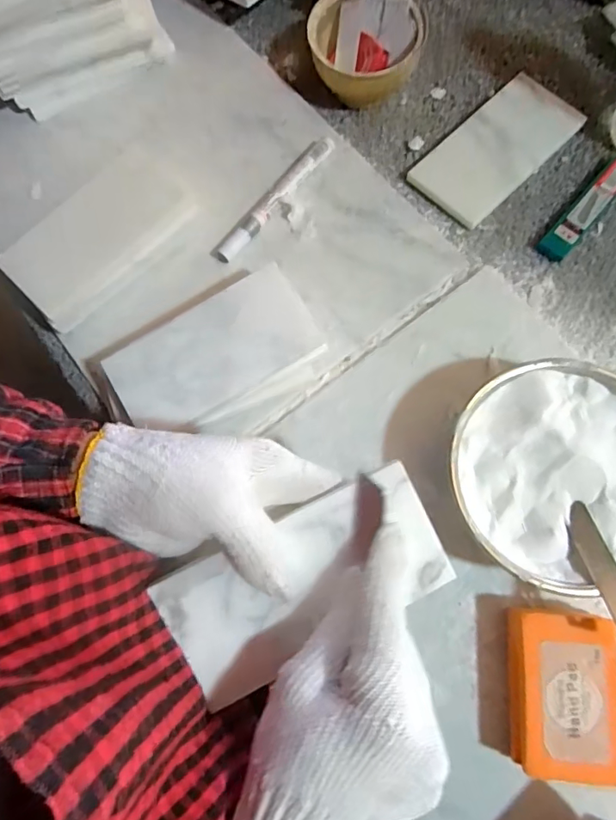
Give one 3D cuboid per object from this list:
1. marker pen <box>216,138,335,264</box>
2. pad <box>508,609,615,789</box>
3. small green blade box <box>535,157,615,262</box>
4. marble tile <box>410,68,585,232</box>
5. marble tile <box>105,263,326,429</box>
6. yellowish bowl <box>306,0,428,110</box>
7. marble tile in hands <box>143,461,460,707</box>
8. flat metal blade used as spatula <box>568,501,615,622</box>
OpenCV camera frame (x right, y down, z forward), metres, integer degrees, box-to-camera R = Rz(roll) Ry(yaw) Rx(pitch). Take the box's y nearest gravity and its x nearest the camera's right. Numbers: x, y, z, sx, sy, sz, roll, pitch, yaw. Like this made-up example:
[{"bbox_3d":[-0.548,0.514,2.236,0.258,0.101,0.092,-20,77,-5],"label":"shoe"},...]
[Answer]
[{"bbox_3d":[-0.027,-0.181,0.444,0.015,0.016,0.139,38,79,10],"label":"marker pen"},{"bbox_3d":[0.162,0.179,0.331,0.066,0.032,0.094,6,75,3],"label":"pad"},{"bbox_3d":[0.239,-0.174,0.442,0.023,0.015,0.115,40,79,11],"label":"small green blade box"},{"bbox_3d":[0.167,-0.233,0.456,0.153,0.011,0.074,-43,78,-10],"label":"marble tile"},{"bbox_3d":[-0.069,-0.040,0.380,0.145,0.012,0.082,-29,77,-4],"label":"marble tile"},{"bbox_3d":[0.050,-0.320,0.465,0.096,0.053,0.090,0,75,1],"label":"yellowish bowl"},{"bbox_3d":[0.000,0.092,0.273,0.146,0.011,0.073,-27,92,-6],"label":"marble tile in hands"},{"bbox_3d":[0.184,0.102,0.317,0.019,0.004,0.091,-13,61,-7],"label":"flat metal blade used as spatula"}]

